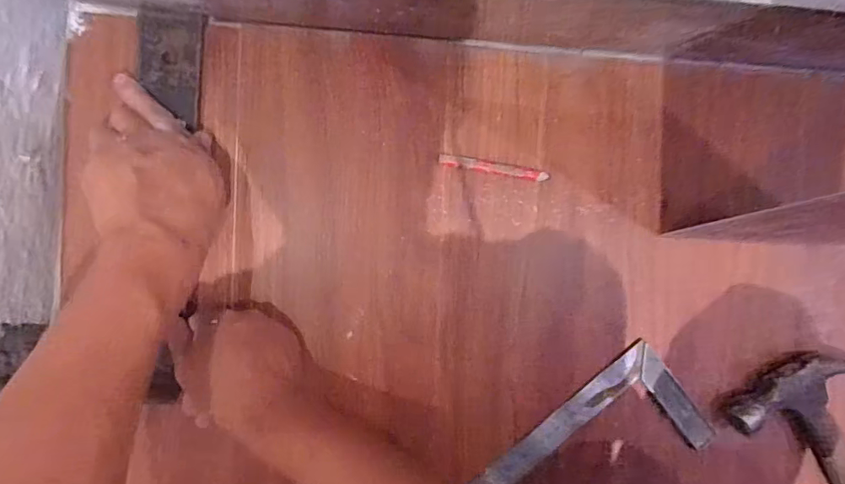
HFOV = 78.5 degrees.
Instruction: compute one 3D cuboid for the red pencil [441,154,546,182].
[{"bbox_3d":[0.066,-0.068,0.477,0.101,0.008,0.011,8,92,-7],"label":"red pencil"}]

